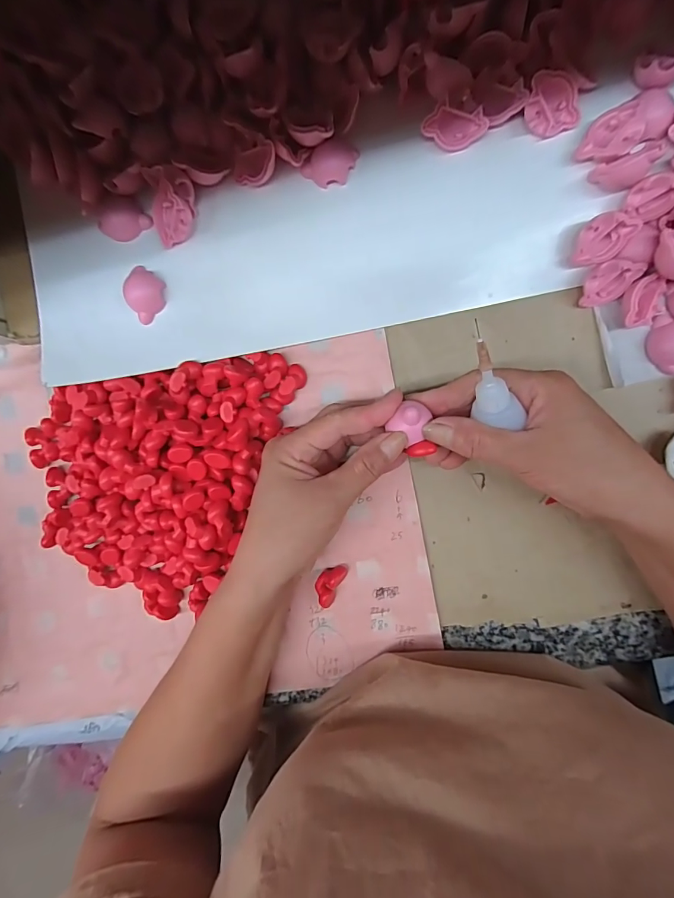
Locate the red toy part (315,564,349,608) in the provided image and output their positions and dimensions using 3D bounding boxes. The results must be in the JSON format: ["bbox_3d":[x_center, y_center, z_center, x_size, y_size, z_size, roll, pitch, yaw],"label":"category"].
[{"bbox_3d":[-0.006,0.096,0.298,0.016,0.015,0.029,26,97,4],"label":"red toy part"}]

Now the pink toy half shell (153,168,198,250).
[{"bbox_3d":[-0.109,-0.160,0.278,0.026,0.015,0.043,7,120,11],"label":"pink toy half shell"}]

